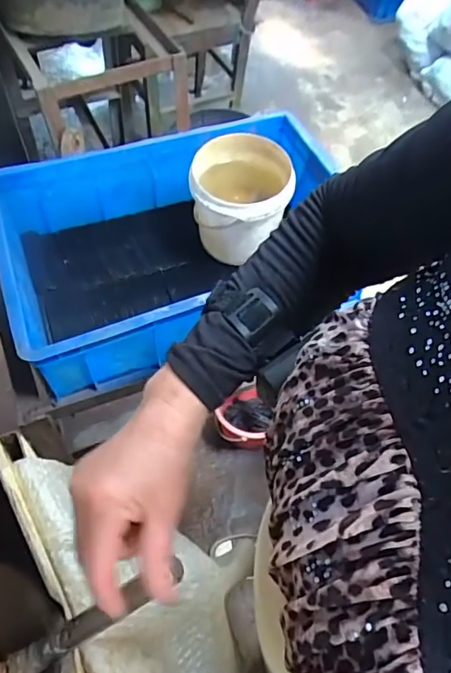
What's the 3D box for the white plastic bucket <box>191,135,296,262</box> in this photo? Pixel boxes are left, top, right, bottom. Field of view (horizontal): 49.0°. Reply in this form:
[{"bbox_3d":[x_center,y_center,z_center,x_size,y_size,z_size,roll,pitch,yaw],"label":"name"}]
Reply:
[{"bbox_3d":[0.026,-0.217,0.805,0.153,0.150,0.158,2,56,-2],"label":"white plastic bucket"}]

